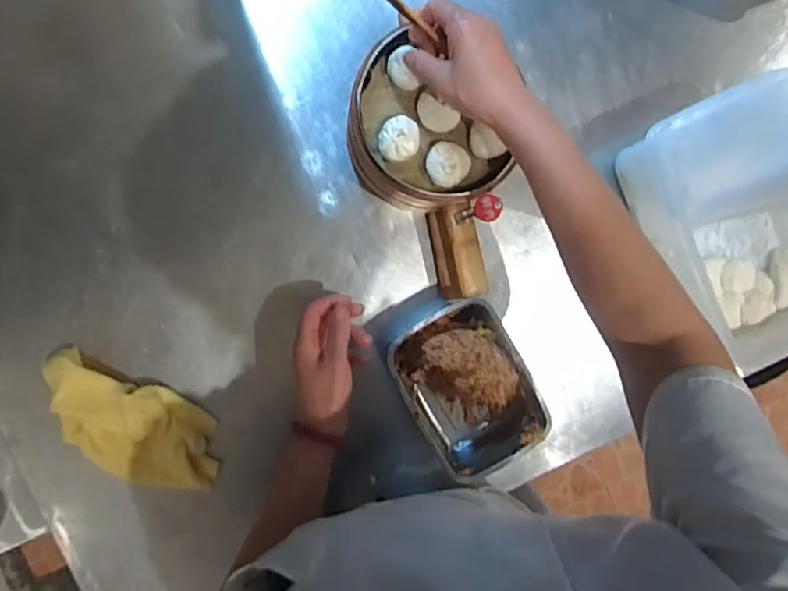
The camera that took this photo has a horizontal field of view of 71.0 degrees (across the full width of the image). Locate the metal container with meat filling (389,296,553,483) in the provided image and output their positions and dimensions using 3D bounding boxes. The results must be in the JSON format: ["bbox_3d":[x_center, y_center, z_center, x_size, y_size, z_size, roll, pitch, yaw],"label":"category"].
[{"bbox_3d":[0.081,0.106,0.635,0.134,0.081,0.193,-29,97,-5],"label":"metal container with meat filling"}]

